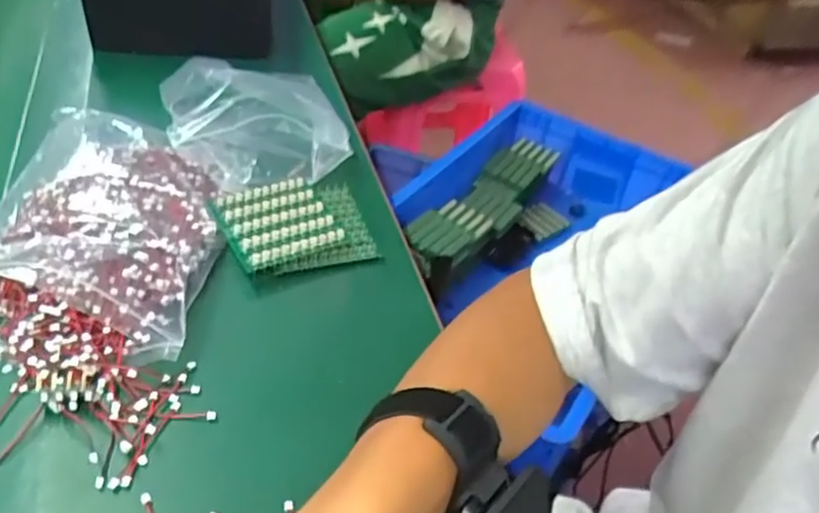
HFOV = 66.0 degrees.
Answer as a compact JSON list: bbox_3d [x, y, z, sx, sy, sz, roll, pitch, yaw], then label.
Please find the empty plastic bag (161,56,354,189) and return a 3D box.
[{"bbox_3d":[-0.121,-0.107,0.512,0.144,0.082,0.077,-1,43,-9],"label":"empty plastic bag"}]

